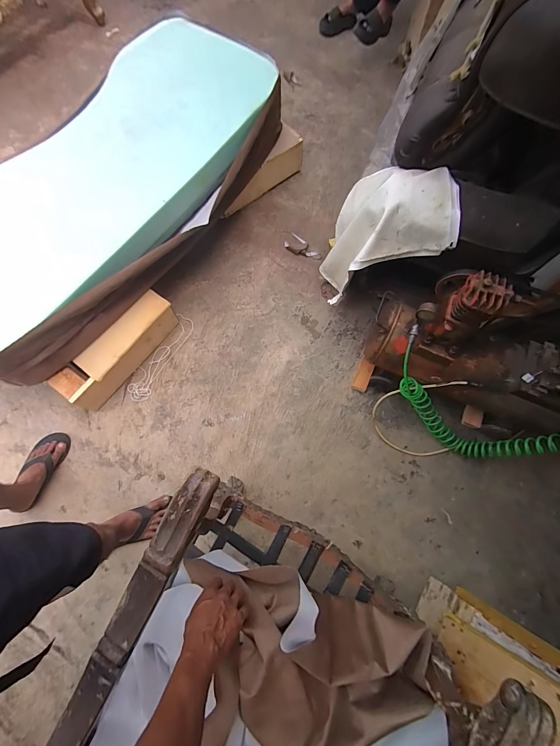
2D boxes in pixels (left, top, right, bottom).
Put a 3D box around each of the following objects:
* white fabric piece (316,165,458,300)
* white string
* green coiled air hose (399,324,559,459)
[{"bbox_3d":[0.303,-0.462,1.029,0.237,0.554,0.340,37,77,-22],"label":"white fabric piece"},{"bbox_3d":[-0.475,-0.061,1.244,0.086,0.019,0.382,29,74,5],"label":"white string"},{"bbox_3d":[0.580,0.119,1.005,0.545,0.354,0.153,31,75,7],"label":"green coiled air hose"}]

